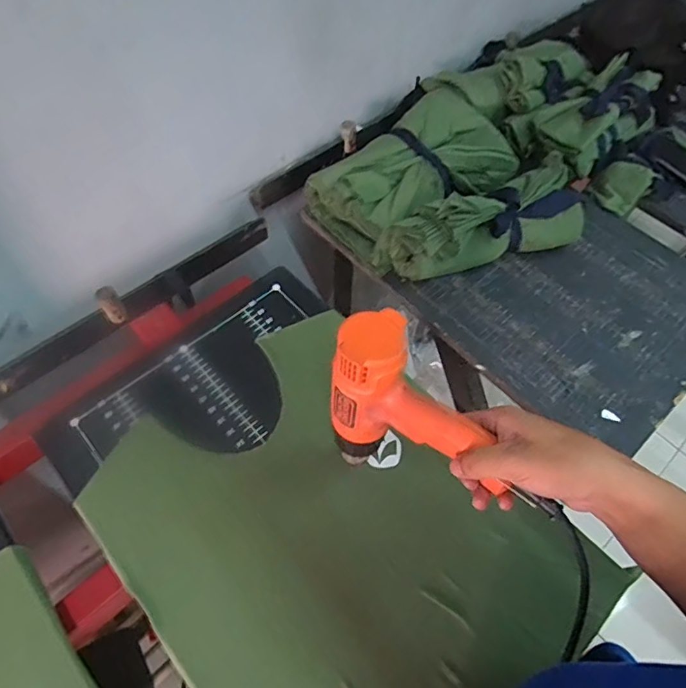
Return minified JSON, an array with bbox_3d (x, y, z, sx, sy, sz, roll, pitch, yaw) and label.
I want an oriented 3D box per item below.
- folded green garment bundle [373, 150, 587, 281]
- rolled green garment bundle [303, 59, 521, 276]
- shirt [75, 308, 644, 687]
[{"bbox_3d":[0.209,-0.182,0.746,0.325,0.100,0.110,-17,63,-13],"label":"folded green garment bundle"},{"bbox_3d":[0.143,-0.302,0.814,0.203,0.105,0.392,42,66,18],"label":"rolled green garment bundle"},{"bbox_3d":[-0.014,0.210,0.556,0.380,0.042,0.479,-38,69,-22],"label":"shirt"}]

